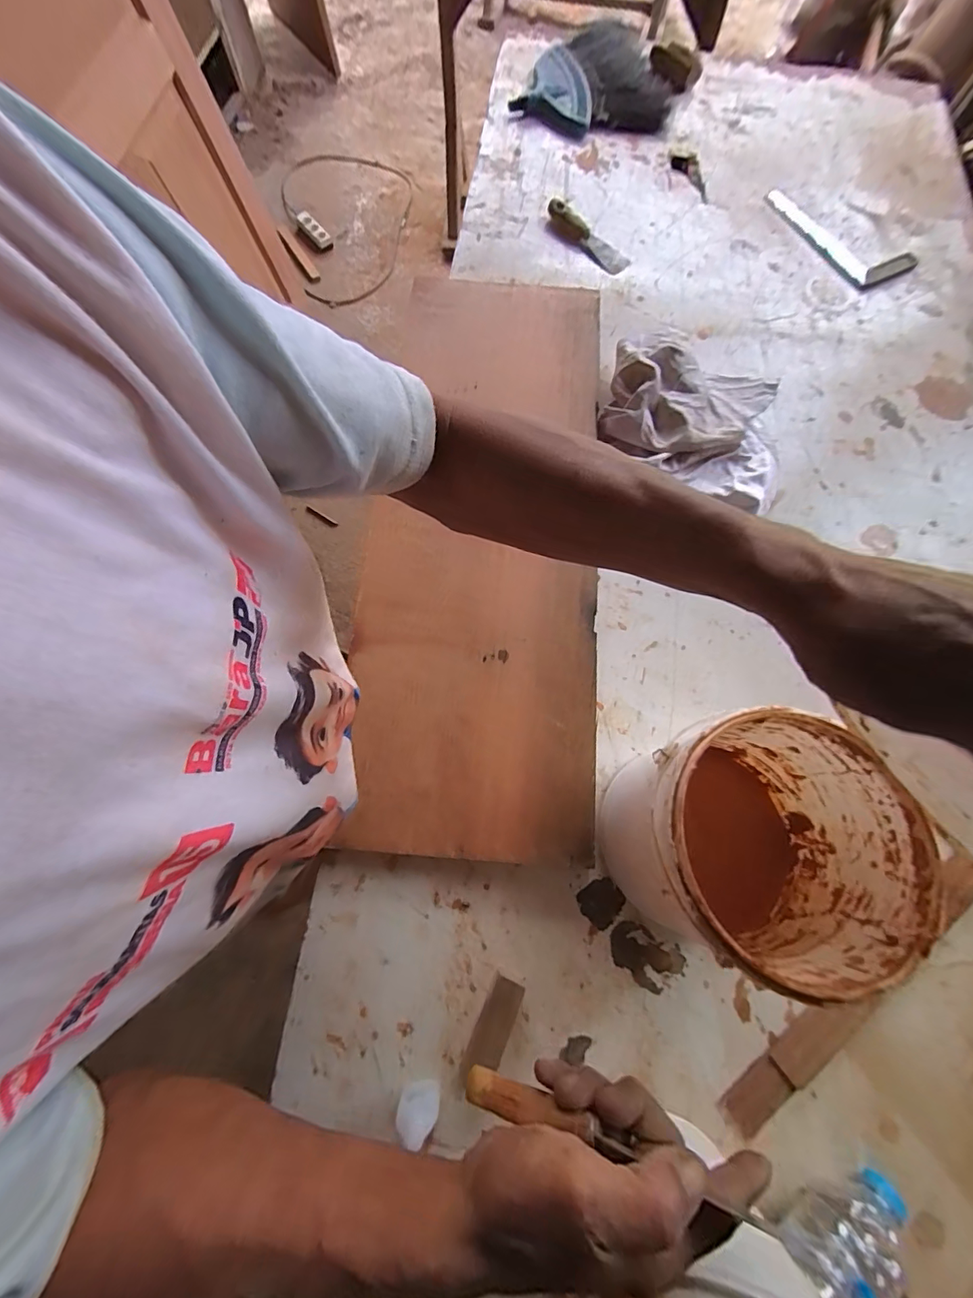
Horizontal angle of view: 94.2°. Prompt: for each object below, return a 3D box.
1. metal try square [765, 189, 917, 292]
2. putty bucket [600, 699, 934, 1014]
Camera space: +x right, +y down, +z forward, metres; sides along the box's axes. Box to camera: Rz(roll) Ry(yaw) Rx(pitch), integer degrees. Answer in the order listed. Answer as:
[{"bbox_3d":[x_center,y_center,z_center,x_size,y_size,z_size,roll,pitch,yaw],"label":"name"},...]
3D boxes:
[{"bbox_3d":[0.591,-0.703,0.766,0.131,0.019,0.247,-30,76,-9],"label":"metal try square"},{"bbox_3d":[0.212,0.156,0.392,0.178,0.198,0.172,0,73,-1],"label":"putty bucket"}]

